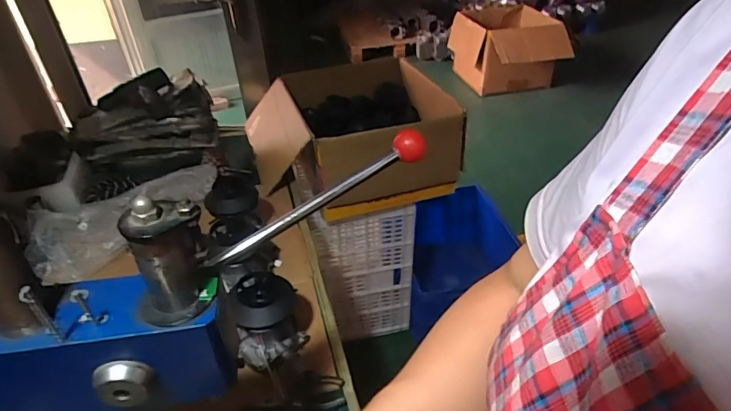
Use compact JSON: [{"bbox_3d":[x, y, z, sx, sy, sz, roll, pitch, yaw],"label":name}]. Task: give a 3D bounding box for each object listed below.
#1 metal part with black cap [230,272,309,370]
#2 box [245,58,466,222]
[{"bbox_3d":[-0.158,0.180,0.754,0.109,0.132,0.111,-10,37,-10],"label":"metal part with black cap"},{"bbox_3d":[-0.062,-0.226,1.352,0.517,0.229,0.469,-12,37,-12],"label":"box"}]

